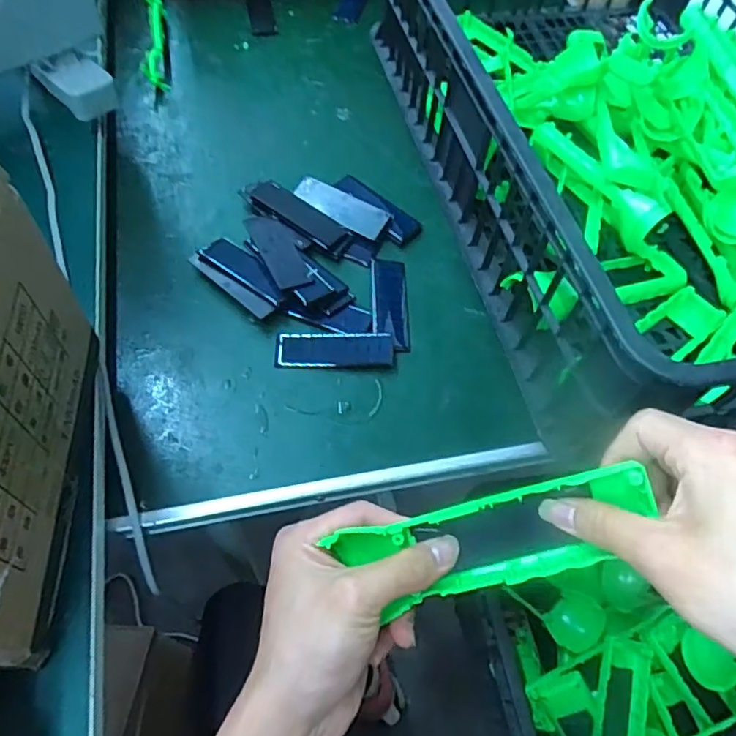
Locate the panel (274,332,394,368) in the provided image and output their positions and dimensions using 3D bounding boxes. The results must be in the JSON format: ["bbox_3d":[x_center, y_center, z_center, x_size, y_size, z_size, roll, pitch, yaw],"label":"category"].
[{"bbox_3d":[-0.026,-0.015,0.454,0.090,0.005,0.029,-2,70,0],"label":"panel"}]

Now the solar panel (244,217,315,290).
[{"bbox_3d":[-0.075,-0.099,0.485,0.030,0.004,0.091,-22,56,-16],"label":"solar panel"}]

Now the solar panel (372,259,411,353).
[{"bbox_3d":[0.019,-0.055,0.484,0.031,0.004,0.094,5,57,-8],"label":"solar panel"}]

